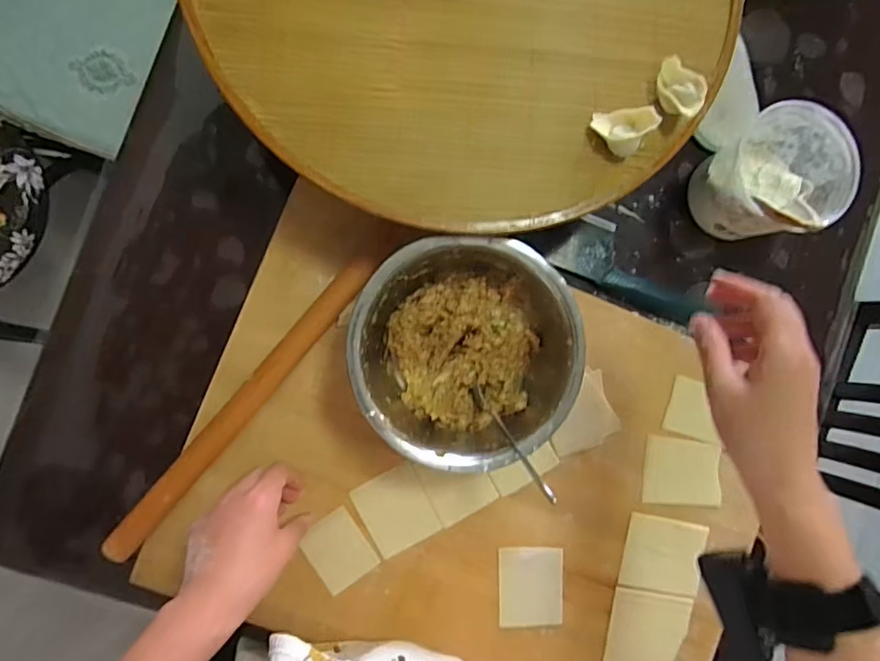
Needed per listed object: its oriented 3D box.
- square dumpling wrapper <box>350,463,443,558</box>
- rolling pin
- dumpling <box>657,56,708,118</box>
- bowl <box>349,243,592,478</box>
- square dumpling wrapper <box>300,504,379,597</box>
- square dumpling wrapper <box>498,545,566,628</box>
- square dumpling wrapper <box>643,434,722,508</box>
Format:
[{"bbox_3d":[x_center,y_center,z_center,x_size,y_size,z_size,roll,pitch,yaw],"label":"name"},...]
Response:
[{"bbox_3d":[-0.042,0.174,0.519,0.064,0.004,0.074,-26,93,-9],"label":"square dumpling wrapper"},{"bbox_3d":[-0.179,0.065,0.500,0.026,0.031,0.340,41,83,-7],"label":"rolling pin"},{"bbox_3d":[0.193,-0.195,0.432,0.026,0.022,0.049,-29,94,-9],"label":"dumpling"},{"bbox_3d":[0.018,0.020,0.483,0.187,0.093,0.182,0,89,-9],"label":"bowl"},{"bbox_3d":[-0.096,0.209,0.509,0.053,0.004,0.067,-33,94,-8],"label":"square dumpling wrapper"},{"bbox_3d":[0.092,0.256,0.535,0.065,0.006,0.078,0,90,-5],"label":"square dumpling wrapper"},{"bbox_3d":[0.251,0.146,0.551,0.080,0.007,0.068,5,97,1],"label":"square dumpling wrapper"}]

